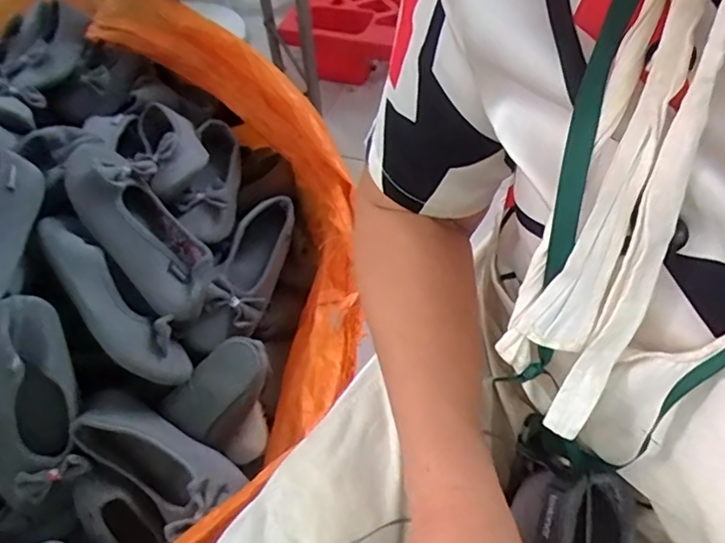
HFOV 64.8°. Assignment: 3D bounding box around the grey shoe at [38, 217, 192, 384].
[{"bbox_3d":[-0.289,0.032,0.641,0.061,0.070,0.240,-40,86,-25],"label":"grey shoe"}]

